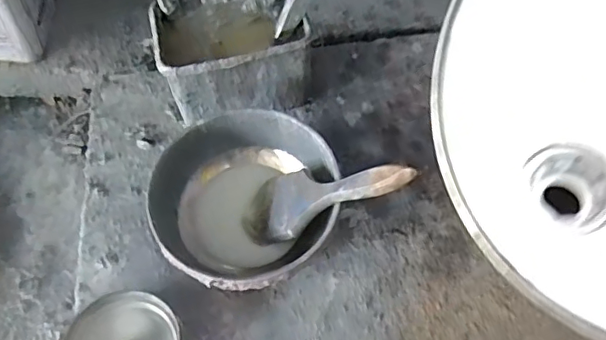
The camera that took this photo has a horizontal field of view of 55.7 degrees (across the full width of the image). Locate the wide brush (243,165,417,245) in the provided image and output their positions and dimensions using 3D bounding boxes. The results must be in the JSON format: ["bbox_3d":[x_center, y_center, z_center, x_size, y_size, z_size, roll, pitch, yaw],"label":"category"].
[{"bbox_3d":[0.016,0.022,0.513,0.014,0.192,0.066,32,53,-36],"label":"wide brush"}]

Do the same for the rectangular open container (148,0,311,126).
[{"bbox_3d":[-0.077,-0.118,0.625,0.155,0.114,0.108,-15,62,-8],"label":"rectangular open container"}]

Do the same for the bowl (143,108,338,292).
[{"bbox_3d":[-0.055,0.038,0.556,0.169,0.091,0.169,0,61,0],"label":"bowl"}]

